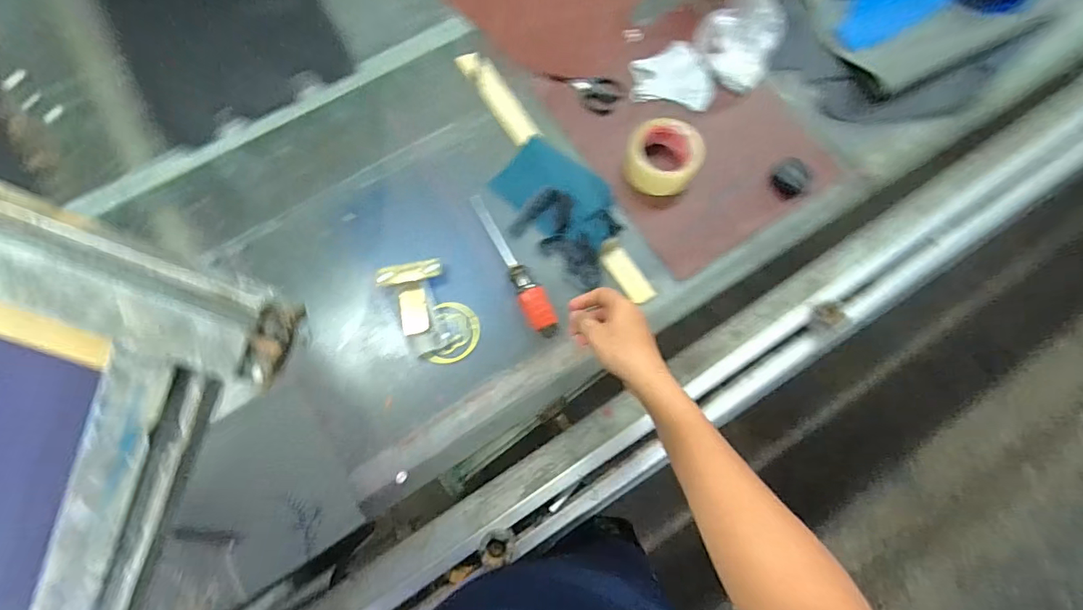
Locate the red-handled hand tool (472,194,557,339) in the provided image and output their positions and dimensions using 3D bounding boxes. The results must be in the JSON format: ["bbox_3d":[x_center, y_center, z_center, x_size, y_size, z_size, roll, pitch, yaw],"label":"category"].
[{"bbox_3d":[-0.035,-0.059,0.644,0.036,0.029,0.221,-24,72,-7],"label":"red-handled hand tool"}]

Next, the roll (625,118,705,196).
[{"bbox_3d":[0.174,-0.214,0.679,0.101,0.046,0.096,0,71,1],"label":"roll"}]

